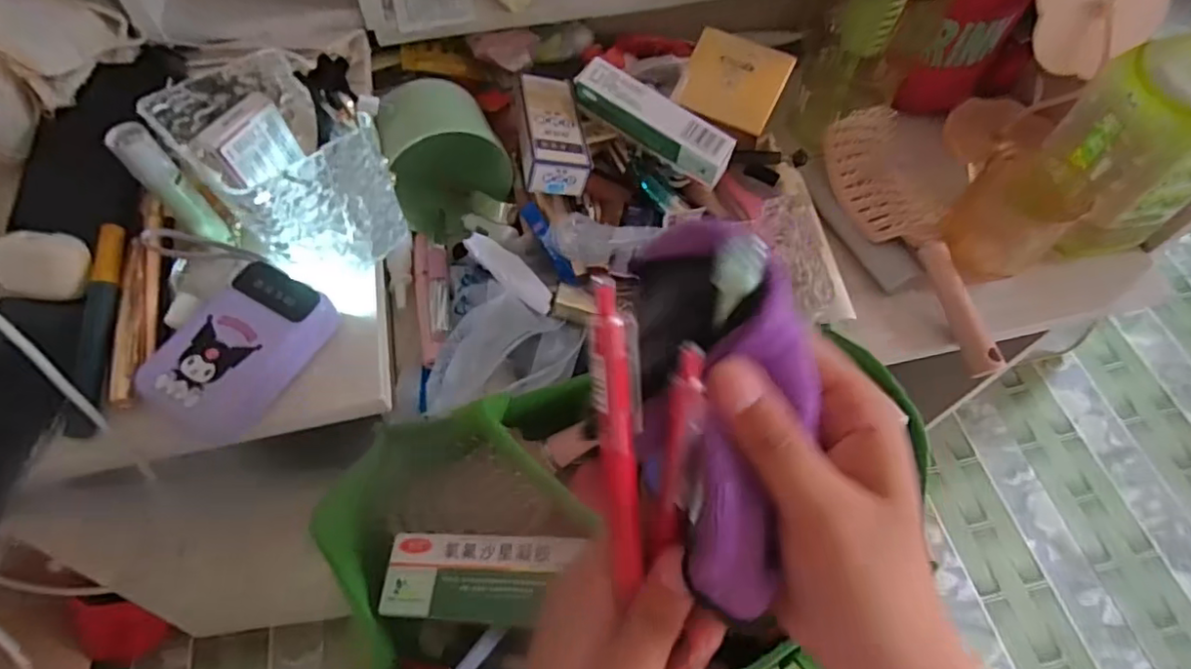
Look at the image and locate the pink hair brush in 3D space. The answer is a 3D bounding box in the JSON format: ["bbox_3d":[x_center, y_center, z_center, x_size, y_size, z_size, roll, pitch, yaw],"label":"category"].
[{"bbox_3d":[0.259,-0.081,0.494,0.077,0.048,0.239,-11,61,-6],"label":"pink hair brush"}]

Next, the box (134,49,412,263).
[{"bbox_3d":[-0.182,-0.099,0.360,0.103,0.083,0.083,38,67,20],"label":"box"}]

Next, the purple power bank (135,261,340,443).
[{"bbox_3d":[-0.200,0.008,0.343,0.066,0.019,0.096,26,64,14],"label":"purple power bank"}]

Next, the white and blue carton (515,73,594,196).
[{"bbox_3d":[-0.038,-0.160,0.486,0.050,0.032,0.116,-1,55,-16],"label":"white and blue carton"}]

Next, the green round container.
[{"bbox_3d":[-0.126,-0.147,0.508,0.091,0.096,0.090,0,60,0],"label":"green round container"}]

